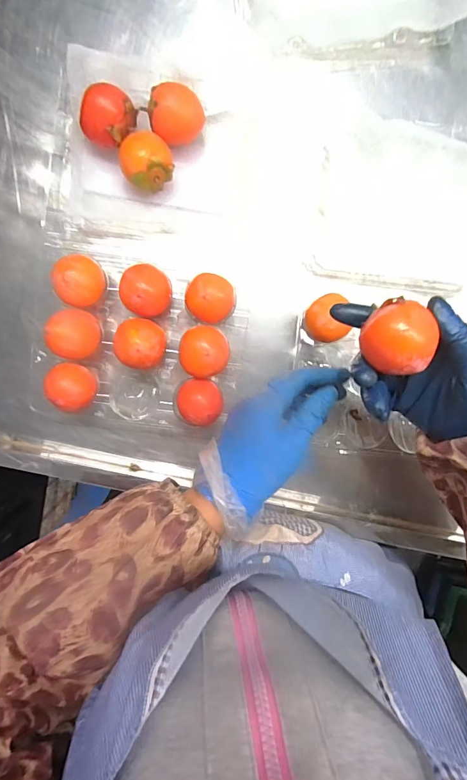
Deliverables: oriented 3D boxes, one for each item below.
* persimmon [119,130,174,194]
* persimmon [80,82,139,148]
[{"bbox_3d":[-0.076,-0.200,0.355,0.042,0.040,0.041,0,99,-2],"label":"persimmon"},{"bbox_3d":[-0.109,-0.234,0.350,0.038,0.035,0.044,27,97,-6],"label":"persimmon"}]

